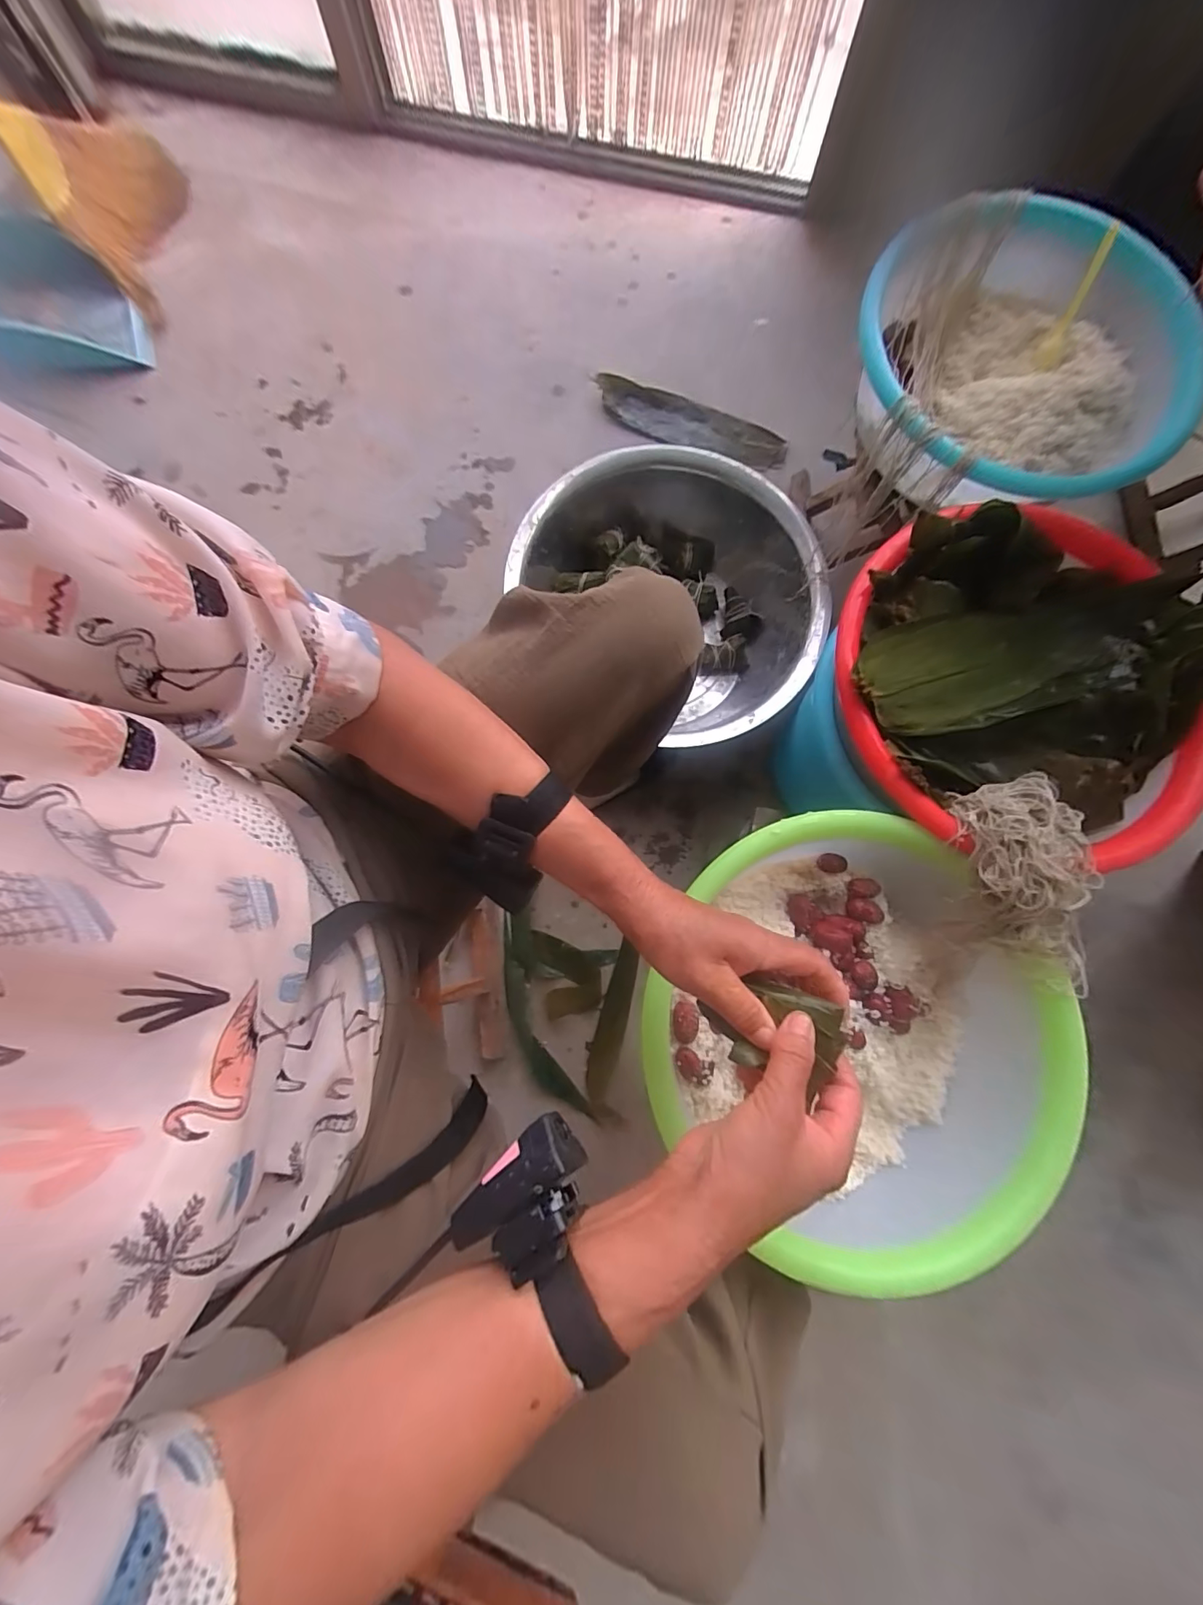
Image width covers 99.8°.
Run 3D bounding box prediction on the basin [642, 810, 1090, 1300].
[{"bbox_3d":[0.226,0.209,0.481,0.334,0.122,0.365,0,79,-1],"label":"basin"}]

